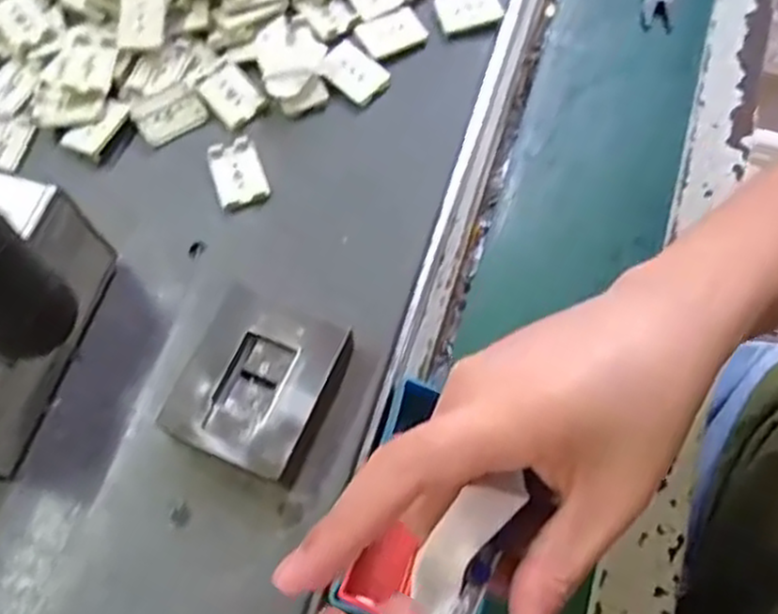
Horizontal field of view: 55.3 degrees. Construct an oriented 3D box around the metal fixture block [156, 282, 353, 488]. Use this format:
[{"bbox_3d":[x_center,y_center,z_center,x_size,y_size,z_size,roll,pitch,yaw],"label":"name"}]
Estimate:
[{"bbox_3d":[-0.062,0.038,0.361,0.071,0.025,0.080,20,69,8],"label":"metal fixture block"}]

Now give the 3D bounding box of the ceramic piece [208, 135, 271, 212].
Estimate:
[{"bbox_3d":[-0.085,-0.075,0.417,0.027,0.004,0.043,-20,69,-8],"label":"ceramic piece"}]

